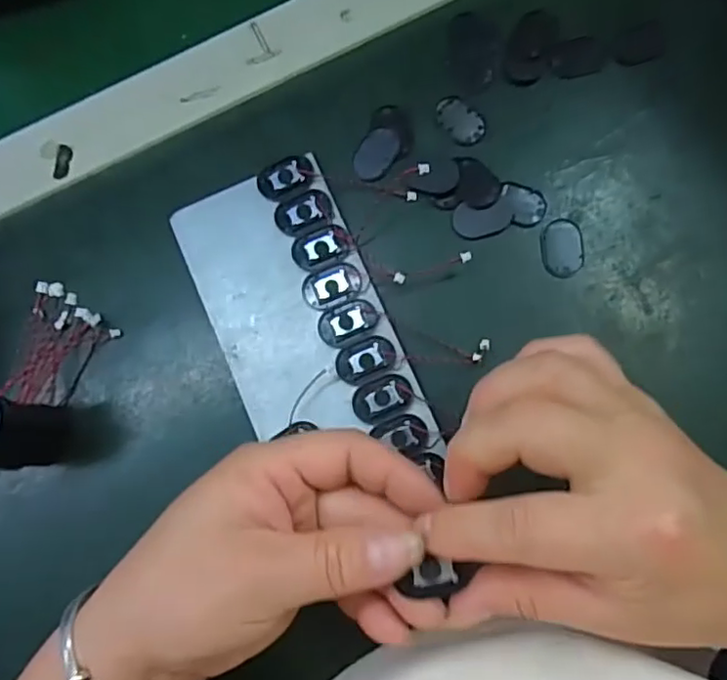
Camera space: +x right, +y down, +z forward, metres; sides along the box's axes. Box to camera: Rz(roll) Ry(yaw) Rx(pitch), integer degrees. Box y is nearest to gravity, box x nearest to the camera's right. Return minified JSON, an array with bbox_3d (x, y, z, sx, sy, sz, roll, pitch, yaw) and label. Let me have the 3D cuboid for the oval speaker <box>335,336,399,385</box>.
[{"bbox_3d":[0.001,0.009,0.289,0.029,0.004,0.019,-21,82,1],"label":"oval speaker"}]

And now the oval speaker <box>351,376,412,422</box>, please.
[{"bbox_3d":[0.009,0.027,0.287,0.028,0.004,0.017,-26,82,0],"label":"oval speaker"}]

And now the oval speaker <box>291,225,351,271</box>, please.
[{"bbox_3d":[-0.021,-0.045,0.298,0.028,0.004,0.019,-17,82,1],"label":"oval speaker"}]

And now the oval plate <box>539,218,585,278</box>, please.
[{"bbox_3d":[0.097,-0.045,0.299,0.020,0.004,0.028,-5,82,3],"label":"oval plate"}]

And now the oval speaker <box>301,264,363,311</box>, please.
[{"bbox_3d":[-0.015,-0.026,0.295,0.029,0.004,0.019,-20,82,1],"label":"oval speaker"}]

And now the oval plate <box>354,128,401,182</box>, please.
[{"bbox_3d":[0.006,-0.095,0.308,0.018,0.004,0.030,34,86,7],"label":"oval plate"}]

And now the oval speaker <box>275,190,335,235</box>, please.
[{"bbox_3d":[-0.029,-0.063,0.300,0.029,0.004,0.019,-17,82,1],"label":"oval speaker"}]

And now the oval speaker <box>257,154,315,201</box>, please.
[{"bbox_3d":[-0.038,-0.081,0.305,0.029,0.004,0.018,-30,82,-1],"label":"oval speaker"}]

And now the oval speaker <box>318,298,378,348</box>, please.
[{"bbox_3d":[-0.007,-0.009,0.292,0.029,0.004,0.019,-22,82,0],"label":"oval speaker"}]

